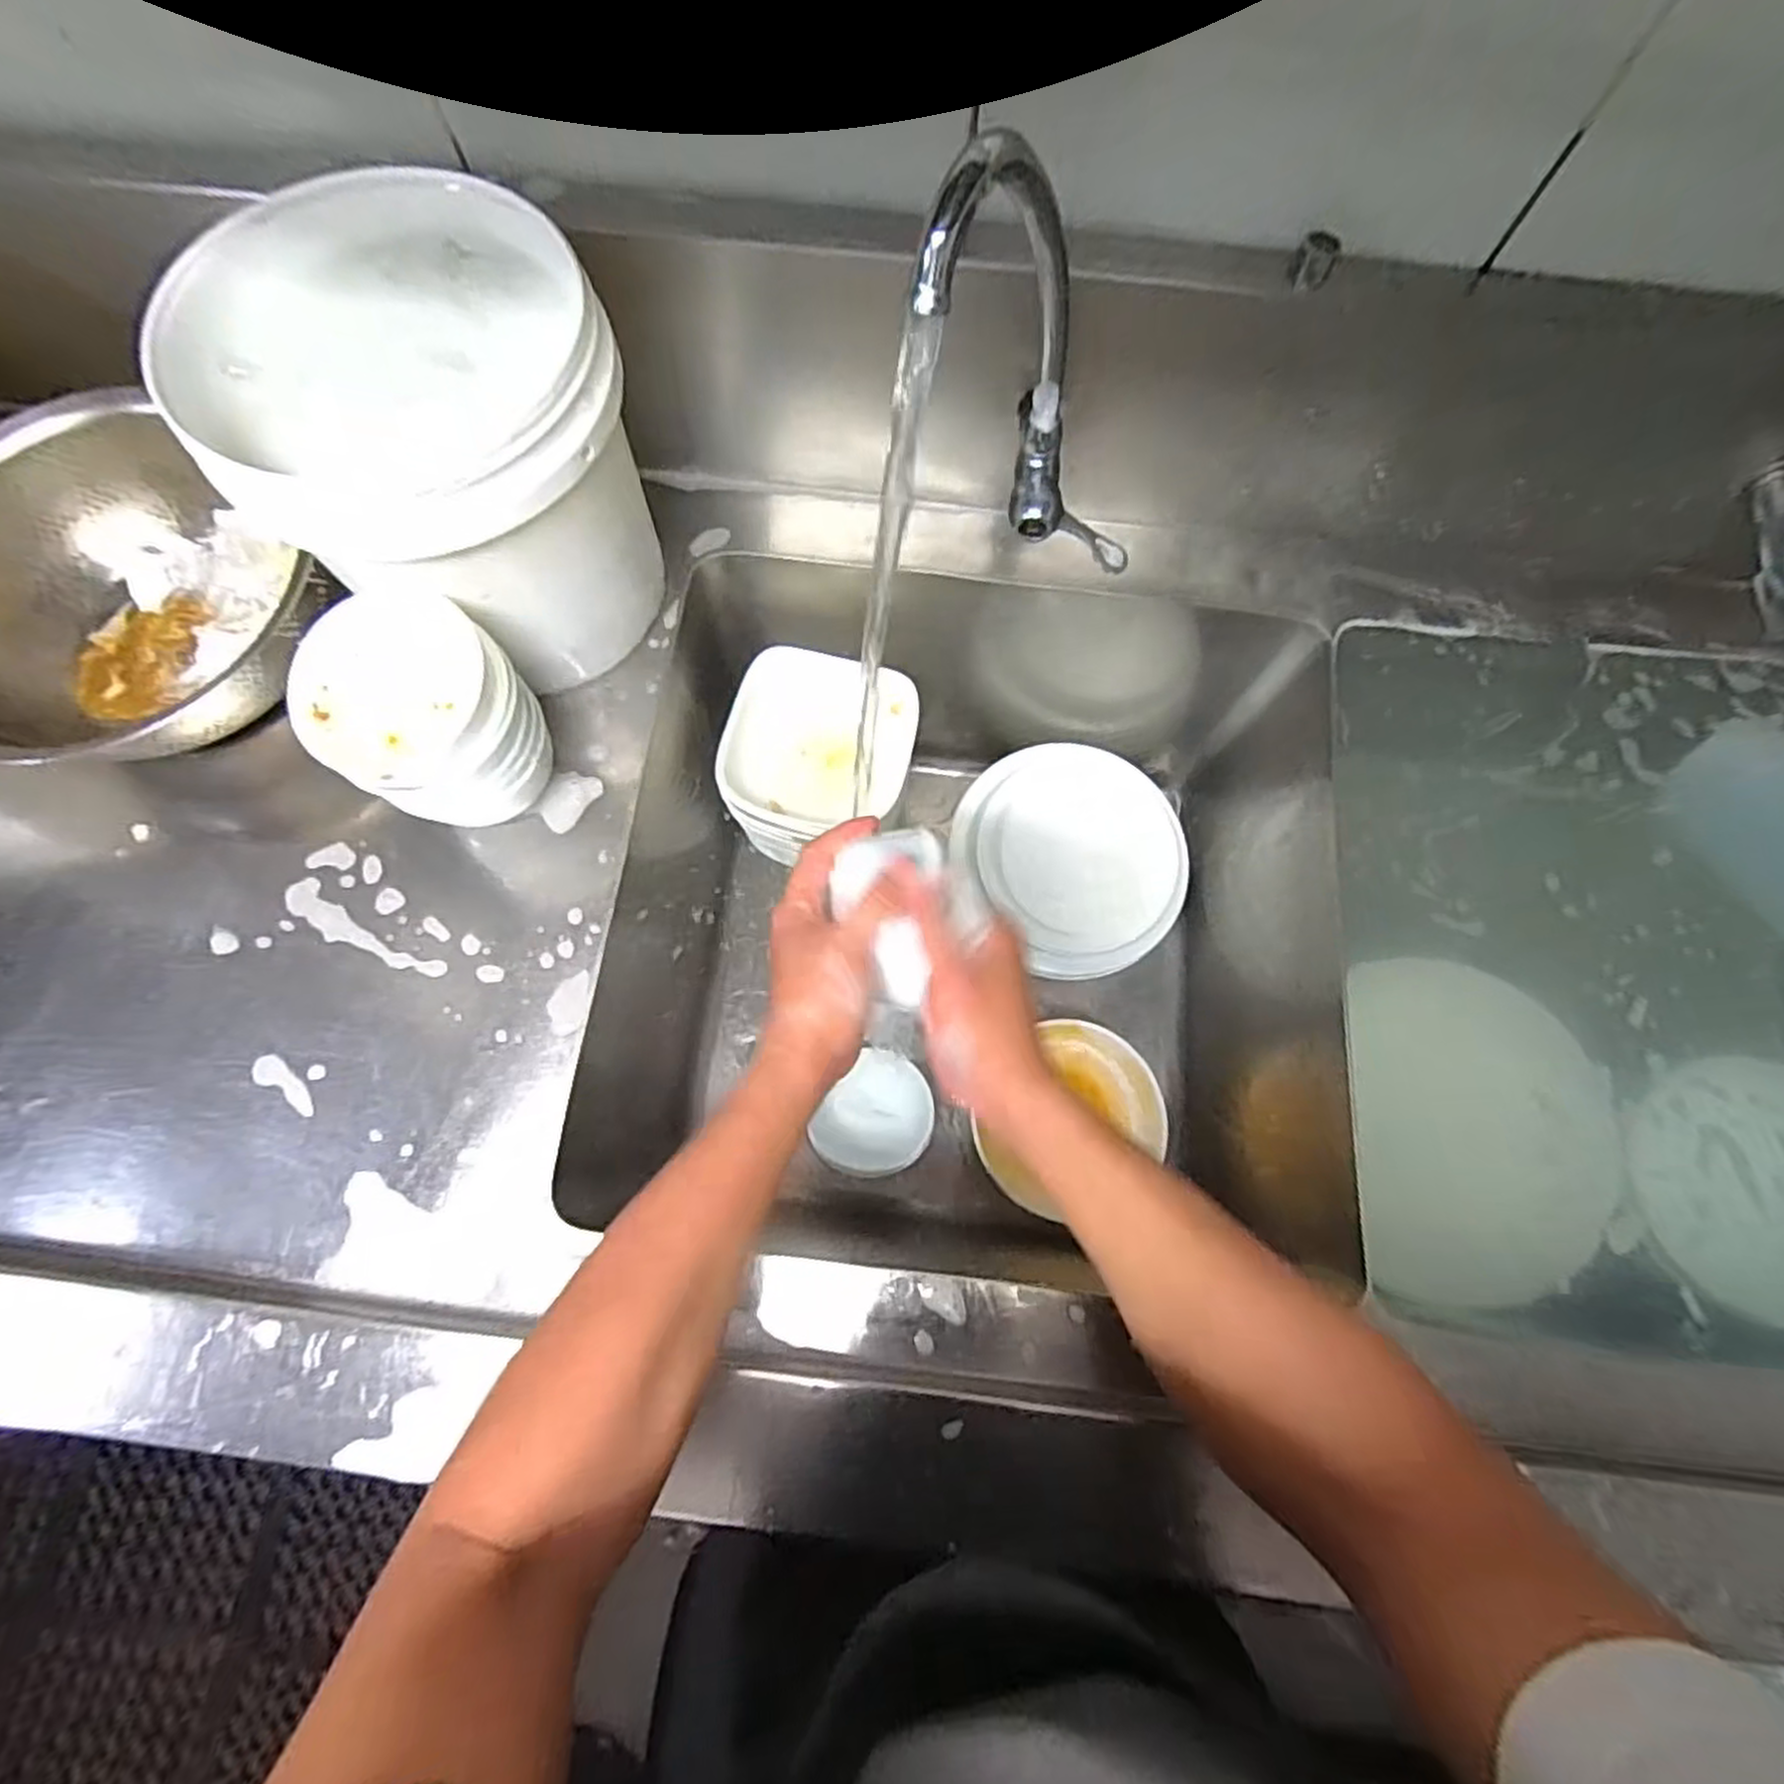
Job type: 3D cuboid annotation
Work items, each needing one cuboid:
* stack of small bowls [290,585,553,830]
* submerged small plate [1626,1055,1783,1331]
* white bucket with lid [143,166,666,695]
[{"bbox_3d":[-0.275,-0.101,0.478,0.112,0.131,0.102,33,77,7],"label":"stack of small bowls"},{"bbox_3d":[0.557,0.186,0.499,0.158,0.026,0.155,0,75,-2],"label":"submerged small plate"},{"bbox_3d":[-0.270,-0.254,0.487,0.209,0.188,0.195,0,75,-2],"label":"white bucket with lid"}]

